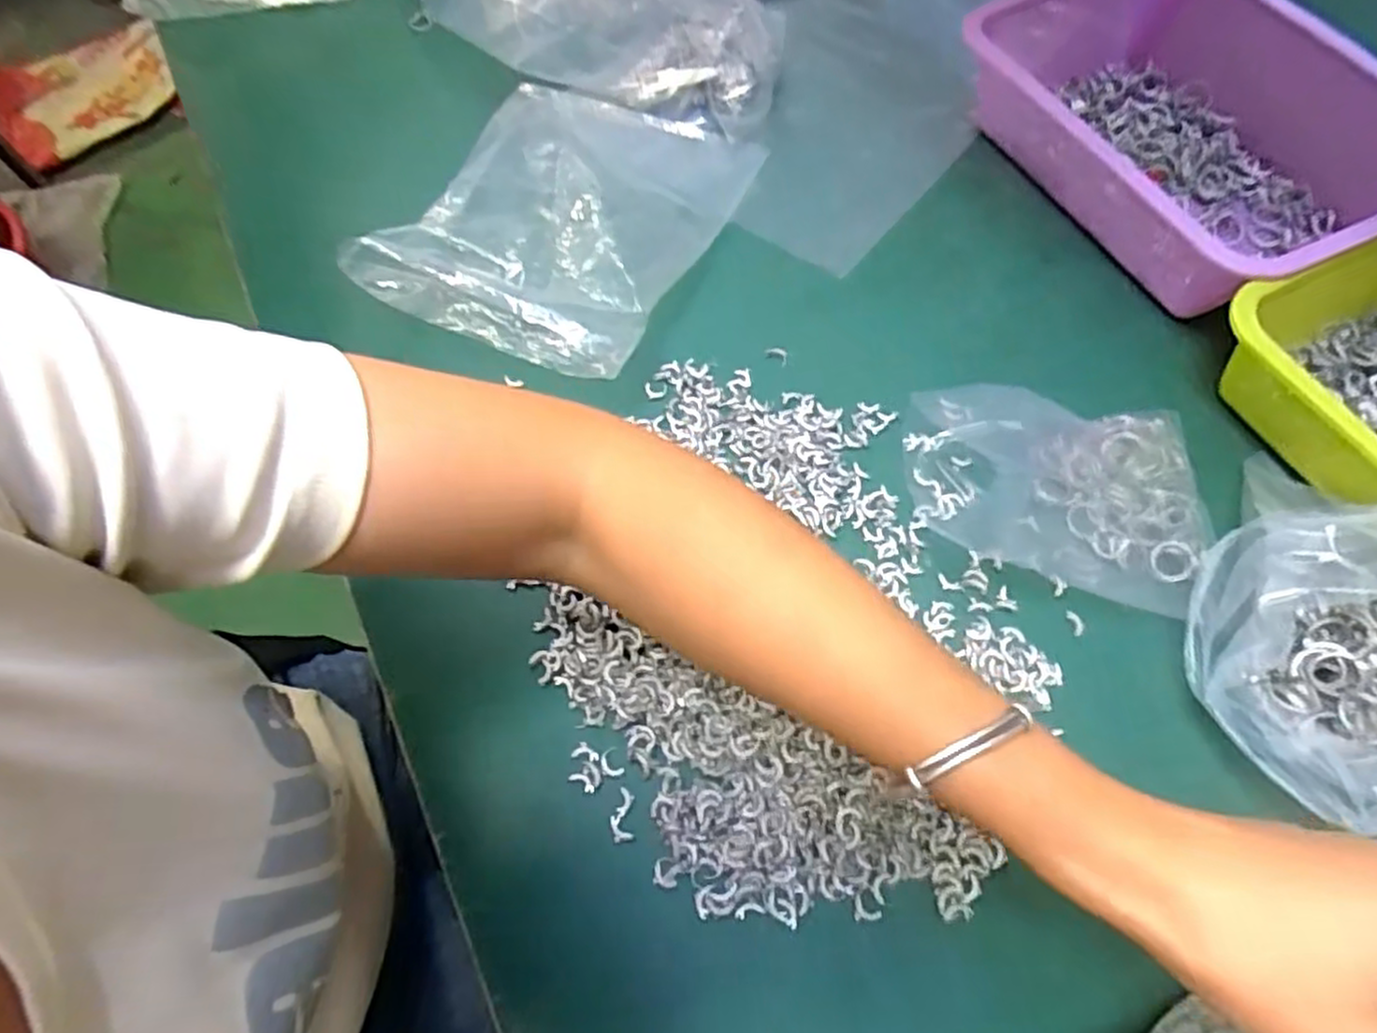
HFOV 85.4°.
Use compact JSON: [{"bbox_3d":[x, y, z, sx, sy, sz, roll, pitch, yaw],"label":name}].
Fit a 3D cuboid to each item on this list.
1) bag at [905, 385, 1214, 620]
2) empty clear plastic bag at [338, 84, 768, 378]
[{"bbox_3d":[0.217,-0.017,0.447,0.165,0.023,0.122,8,65,6],"label":"bag"},{"bbox_3d":[-0.087,-0.223,0.542,0.205,0.043,0.284,21,55,9],"label":"empty clear plastic bag"}]

